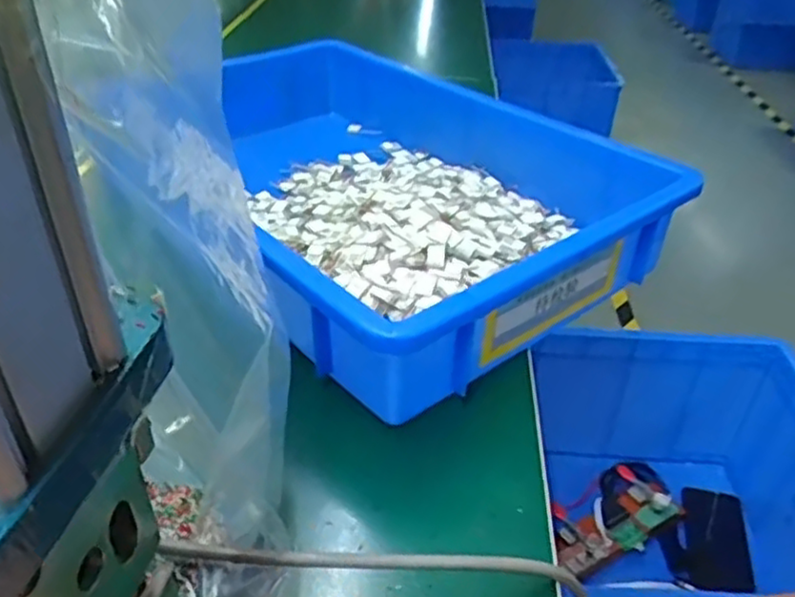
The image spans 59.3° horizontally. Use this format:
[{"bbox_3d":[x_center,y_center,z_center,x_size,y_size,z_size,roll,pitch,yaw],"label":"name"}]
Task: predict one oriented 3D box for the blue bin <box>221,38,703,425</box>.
[{"bbox_3d":[-0.024,-0.096,0.548,0.278,0.092,0.422,-21,41,-29],"label":"blue bin"}]

